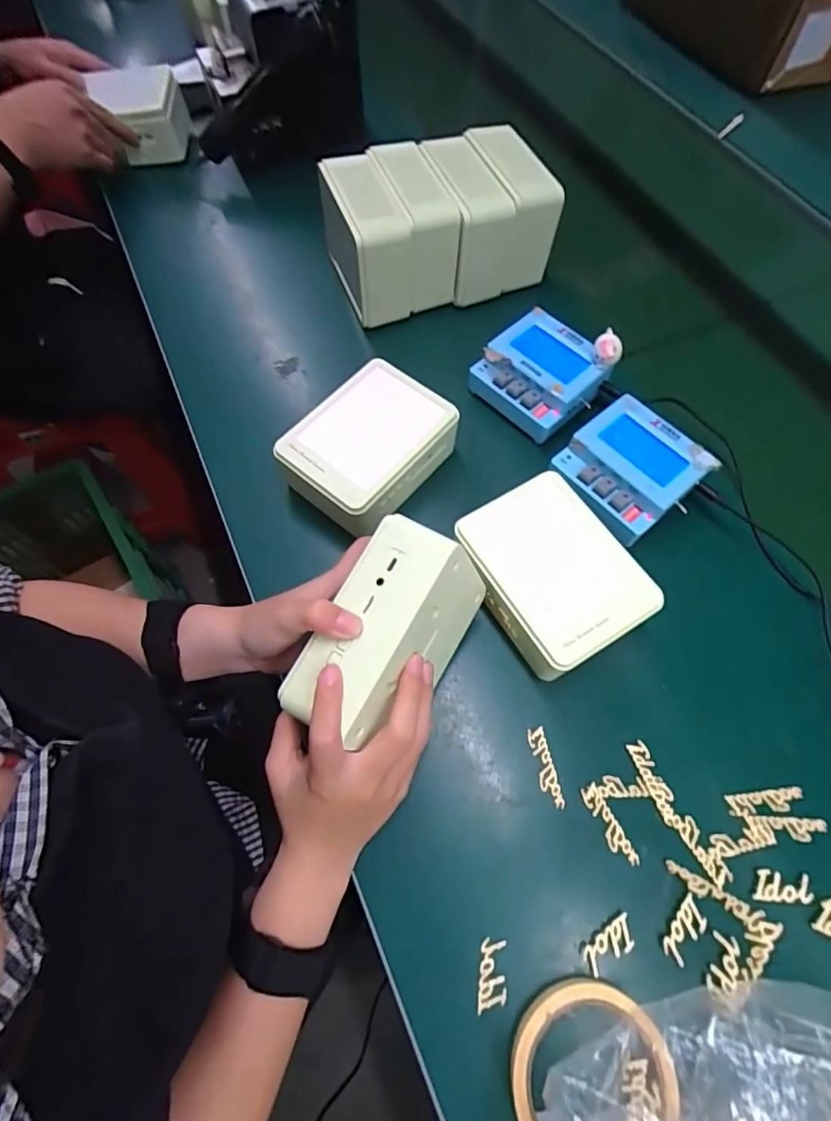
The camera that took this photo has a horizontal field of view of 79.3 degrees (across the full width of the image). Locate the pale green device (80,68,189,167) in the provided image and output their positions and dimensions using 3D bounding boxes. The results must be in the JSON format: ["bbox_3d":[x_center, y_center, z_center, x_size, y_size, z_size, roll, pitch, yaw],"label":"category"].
[{"bbox_3d":[-0.347,-0.575,0.653,0.092,0.074,0.094,-17,66,-10],"label":"pale green device"}]

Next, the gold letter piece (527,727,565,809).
[{"bbox_3d":[0.095,0.152,0.369,0.014,0.004,0.055,-8,65,-6],"label":"gold letter piece"}]

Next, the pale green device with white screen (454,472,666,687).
[{"bbox_3d":[0.104,0.011,0.399,0.109,0.048,0.142,-27,68,-14],"label":"pale green device with white screen"}]

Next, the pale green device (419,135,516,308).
[{"bbox_3d":[0.051,-0.373,0.550,0.060,0.099,0.134,-18,67,-10],"label":"pale green device"}]

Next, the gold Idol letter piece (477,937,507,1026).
[{"bbox_3d":[0.049,0.263,0.315,0.017,0.004,0.039,6,65,1],"label":"gold Idol letter piece"}]

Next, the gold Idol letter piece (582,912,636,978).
[{"bbox_3d":[0.125,0.246,0.322,0.038,0.004,0.017,-27,68,-14],"label":"gold Idol letter piece"}]

